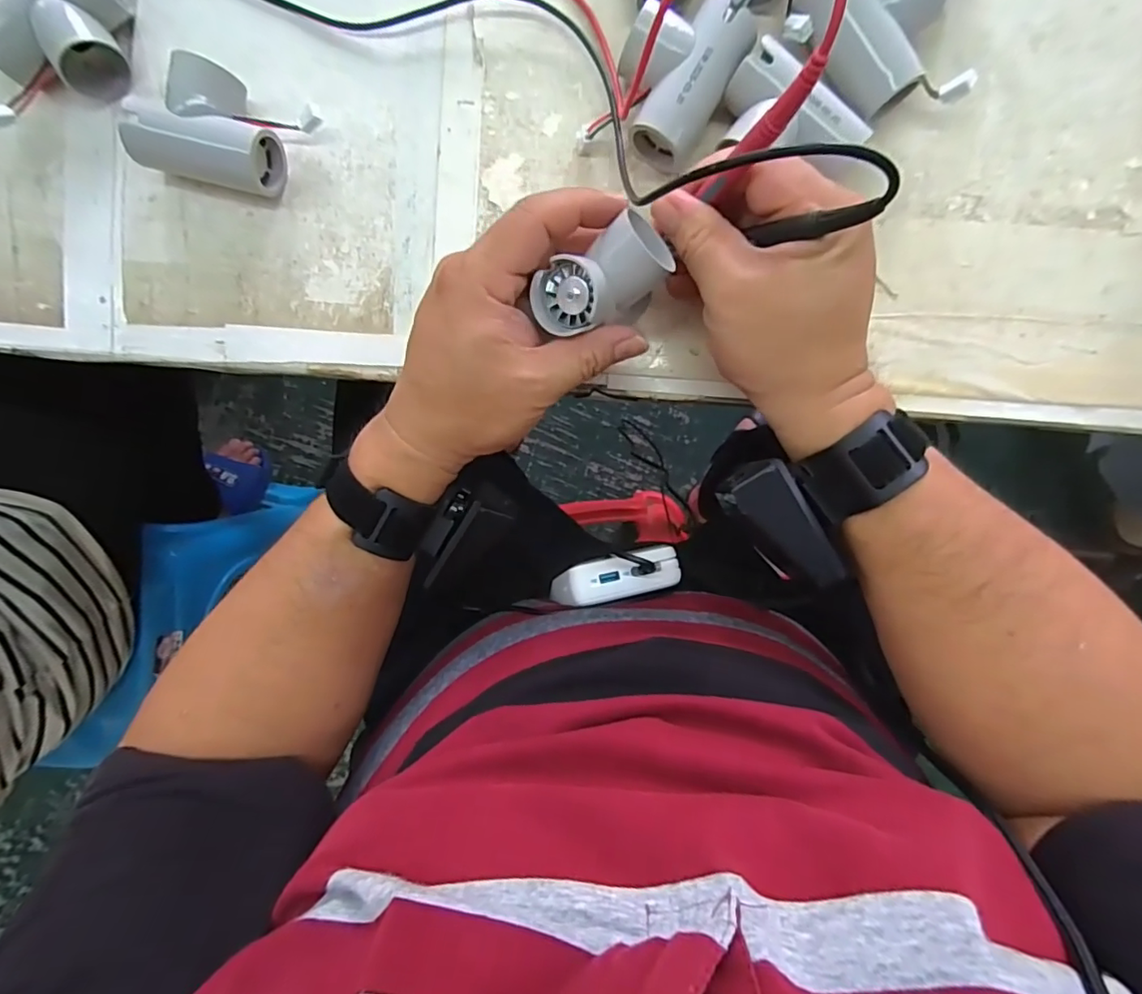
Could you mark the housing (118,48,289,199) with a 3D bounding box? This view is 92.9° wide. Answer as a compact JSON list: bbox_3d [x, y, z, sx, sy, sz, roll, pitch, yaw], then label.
[{"bbox_3d":[-0.200,-0.205,0.298,0.072,0.037,0.059,12,95,2],"label":"housing"}]

